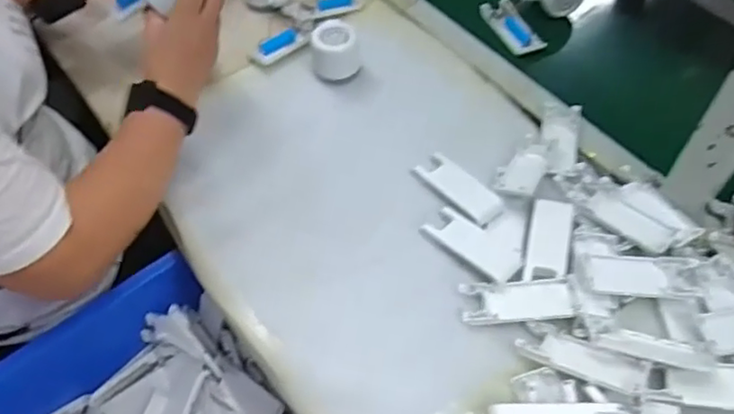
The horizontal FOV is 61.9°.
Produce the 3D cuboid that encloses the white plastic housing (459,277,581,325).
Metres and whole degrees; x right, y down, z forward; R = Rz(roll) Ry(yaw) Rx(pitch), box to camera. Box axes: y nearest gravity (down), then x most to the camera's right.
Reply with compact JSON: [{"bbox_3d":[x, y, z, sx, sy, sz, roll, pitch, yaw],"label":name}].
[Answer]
[{"bbox_3d":[0.141,0.086,0.567,0.101,0.011,0.042,0,55,-1],"label":"white plastic housing"}]

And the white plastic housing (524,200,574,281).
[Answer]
[{"bbox_3d":[0.180,0.033,0.600,0.039,0.019,0.084,12,56,7],"label":"white plastic housing"}]

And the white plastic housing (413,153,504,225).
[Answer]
[{"bbox_3d":[0.097,-0.019,0.651,0.039,0.008,0.099,-37,64,-24],"label":"white plastic housing"}]

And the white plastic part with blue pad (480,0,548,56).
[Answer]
[{"bbox_3d":[0.192,-0.244,0.813,0.046,0.009,0.107,-14,57,-11],"label":"white plastic part with blue pad"}]

